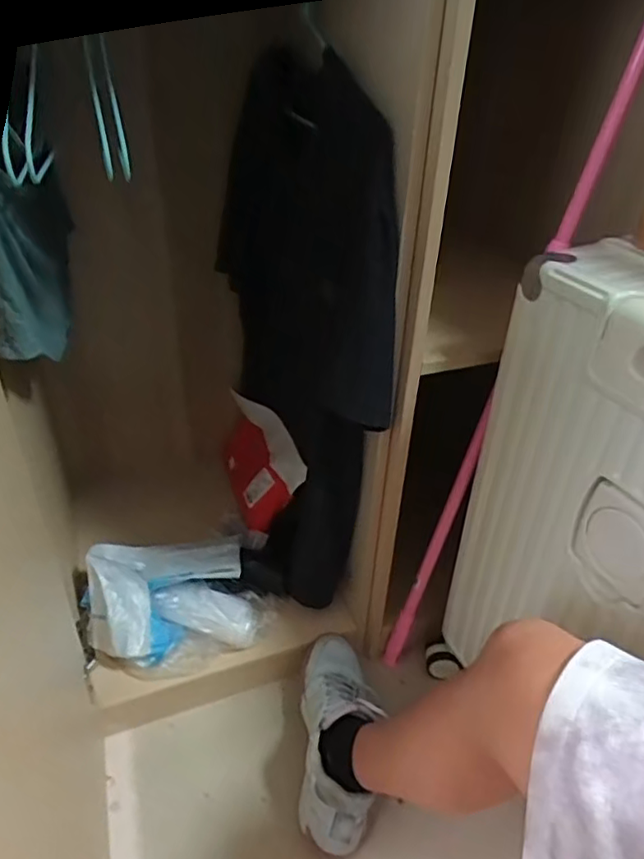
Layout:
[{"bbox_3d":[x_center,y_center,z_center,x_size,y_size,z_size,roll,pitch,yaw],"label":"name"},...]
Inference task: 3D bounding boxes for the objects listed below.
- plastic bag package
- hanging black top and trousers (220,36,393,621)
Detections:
[{"bbox_3d":[-0.227,0.255,0.961,0.272,0.103,0.214,-12,38,-19],"label":"plastic bag package"},{"bbox_3d":[-0.045,-0.141,0.933,0.192,0.730,0.442,-3,35,-8],"label":"hanging black top and trousers"}]

